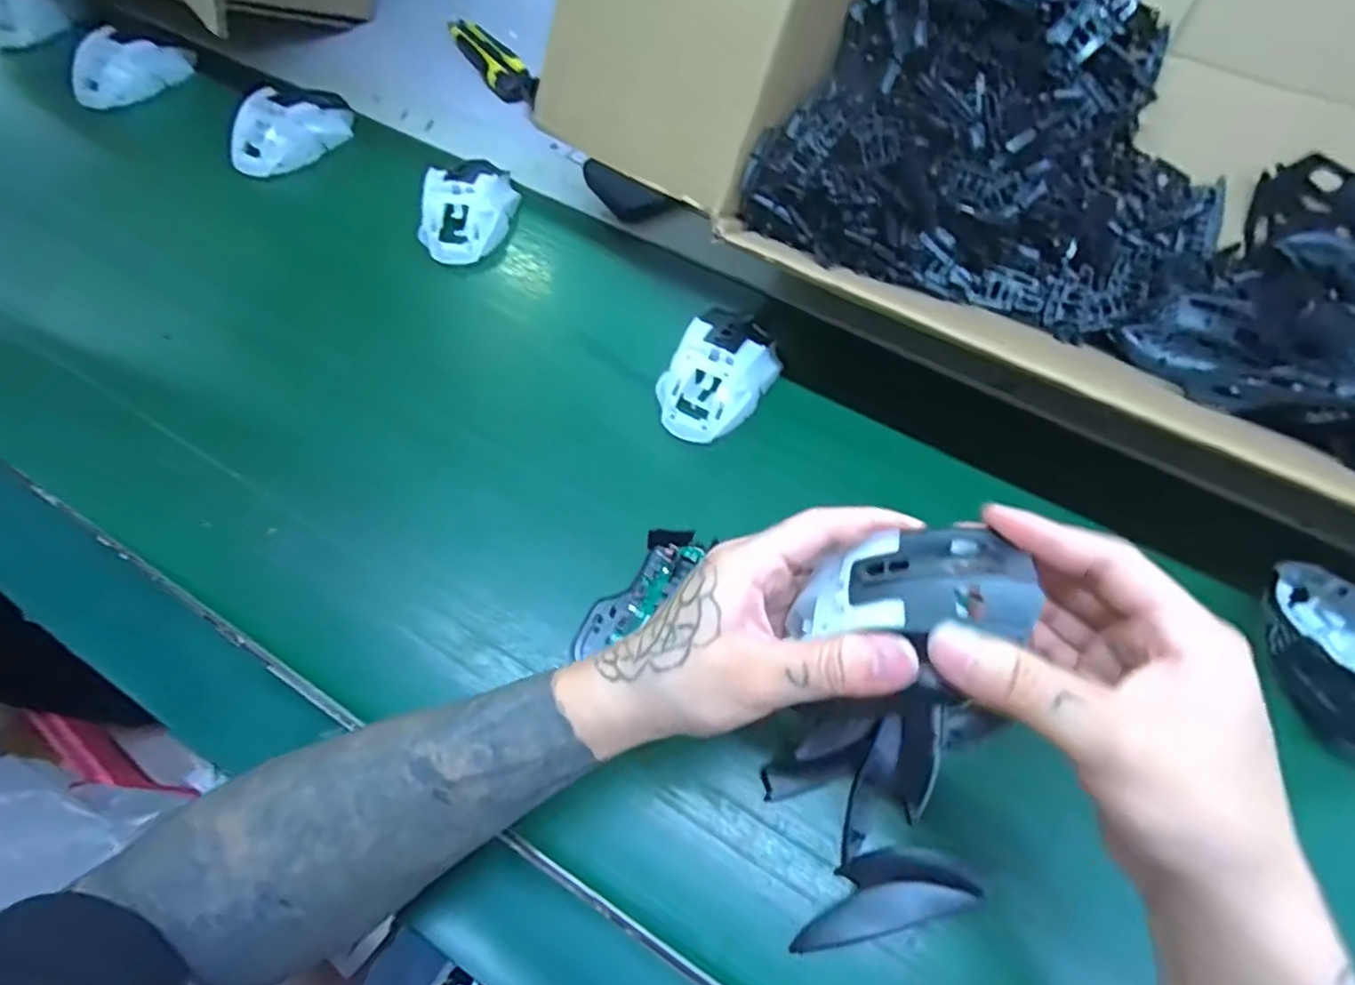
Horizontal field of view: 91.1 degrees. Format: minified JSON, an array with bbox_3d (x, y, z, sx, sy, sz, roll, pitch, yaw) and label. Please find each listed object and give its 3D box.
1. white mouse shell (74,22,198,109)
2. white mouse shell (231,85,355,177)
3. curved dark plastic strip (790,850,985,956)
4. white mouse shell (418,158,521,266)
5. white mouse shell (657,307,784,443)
[{"bbox_3d":[-0.518,-0.405,0.632,0.044,0.053,0.116,24,50,13],"label":"white mouse shell"},{"bbox_3d":[-0.343,-0.321,0.589,0.050,0.045,0.115,39,68,20],"label":"white mouse shell"},{"bbox_3d":[0.097,0.189,0.313,0.091,0.015,0.030,-16,62,-8],"label":"curved dark plastic strip"},{"bbox_3d":[-0.167,-0.235,0.541,0.072,0.047,0.096,4,61,3],"label":"white mouse shell"},{"bbox_3d":[0.027,-0.085,0.456,0.066,0.035,0.101,29,65,16],"label":"white mouse shell"}]

